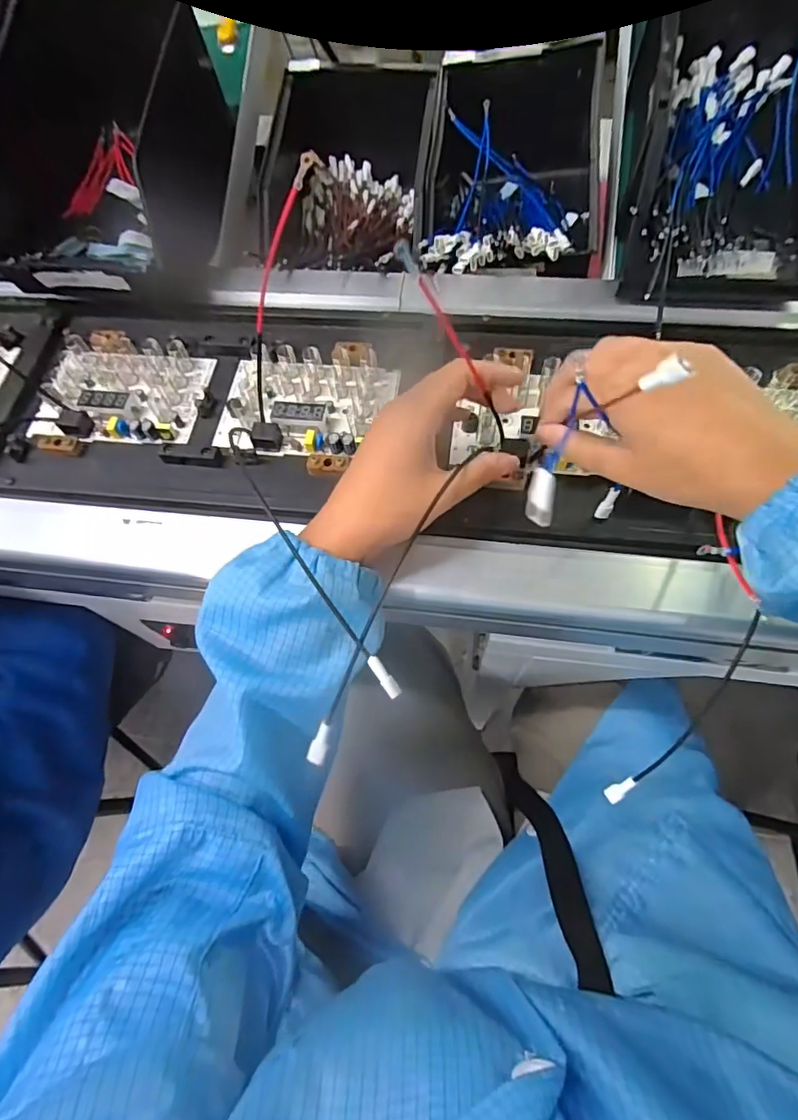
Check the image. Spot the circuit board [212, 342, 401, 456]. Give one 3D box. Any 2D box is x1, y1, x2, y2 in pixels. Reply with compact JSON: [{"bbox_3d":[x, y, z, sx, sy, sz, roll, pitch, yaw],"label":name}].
[{"bbox_3d":[-0.073,-0.122,0.408,0.130,0.019,0.091,4,69,5],"label":"circuit board"}]

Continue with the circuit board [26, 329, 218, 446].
[{"bbox_3d":[-0.225,-0.138,0.426,0.130,0.017,0.089,4,69,5],"label":"circuit board"}]

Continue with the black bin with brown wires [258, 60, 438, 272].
[{"bbox_3d":[-0.045,-0.360,0.534,0.147,0.106,0.241,5,69,5],"label":"black bin with brown wires"}]

